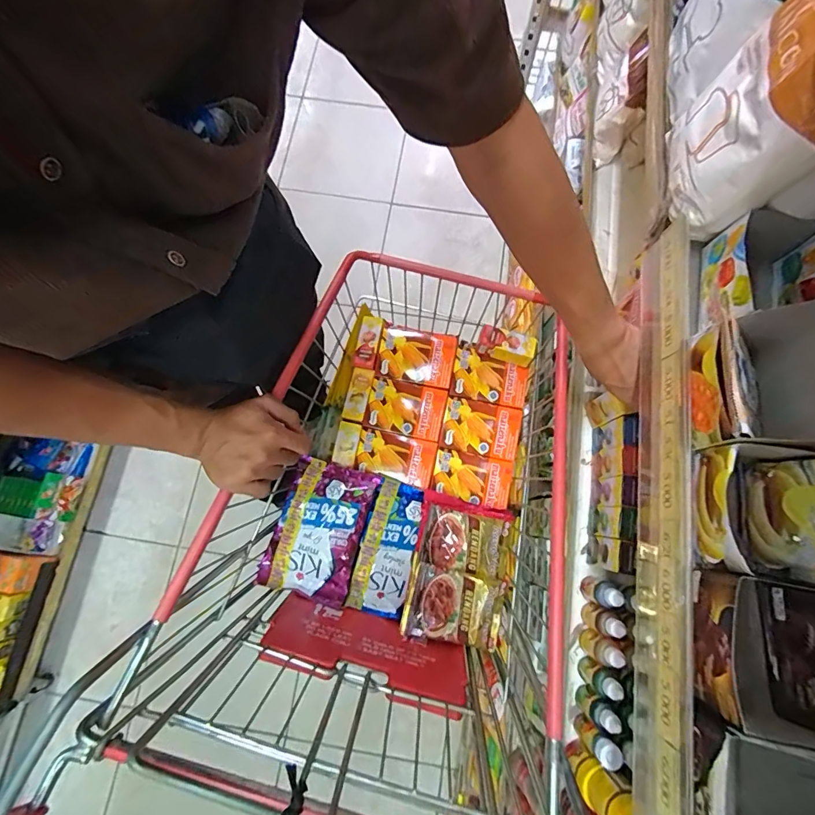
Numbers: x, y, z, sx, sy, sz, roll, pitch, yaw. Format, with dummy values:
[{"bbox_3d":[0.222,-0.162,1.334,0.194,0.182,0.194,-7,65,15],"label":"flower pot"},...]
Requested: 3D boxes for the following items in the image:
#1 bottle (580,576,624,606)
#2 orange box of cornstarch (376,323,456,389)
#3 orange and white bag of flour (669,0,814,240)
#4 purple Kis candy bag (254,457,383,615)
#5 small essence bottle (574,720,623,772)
[{"bbox_3d":[0.236,0.225,0.538,0.023,0.073,0.026,21,76,6],"label":"bottle"},{"bbox_3d":[0.016,-0.086,0.738,0.121,0.021,0.091,13,76,4],"label":"orange box of cornstarch"},{"bbox_3d":[0.289,-0.246,0.363,0.054,0.180,0.131,-2,75,0],"label":"orange and white bag of flour"},{"bbox_3d":[-0.132,0.185,0.667,0.130,0.026,0.196,18,76,5],"label":"purple Kis candy bag"},{"bbox_3d":[0.213,0.377,0.499,0.024,0.064,0.029,-42,79,-10],"label":"small essence bottle"}]

